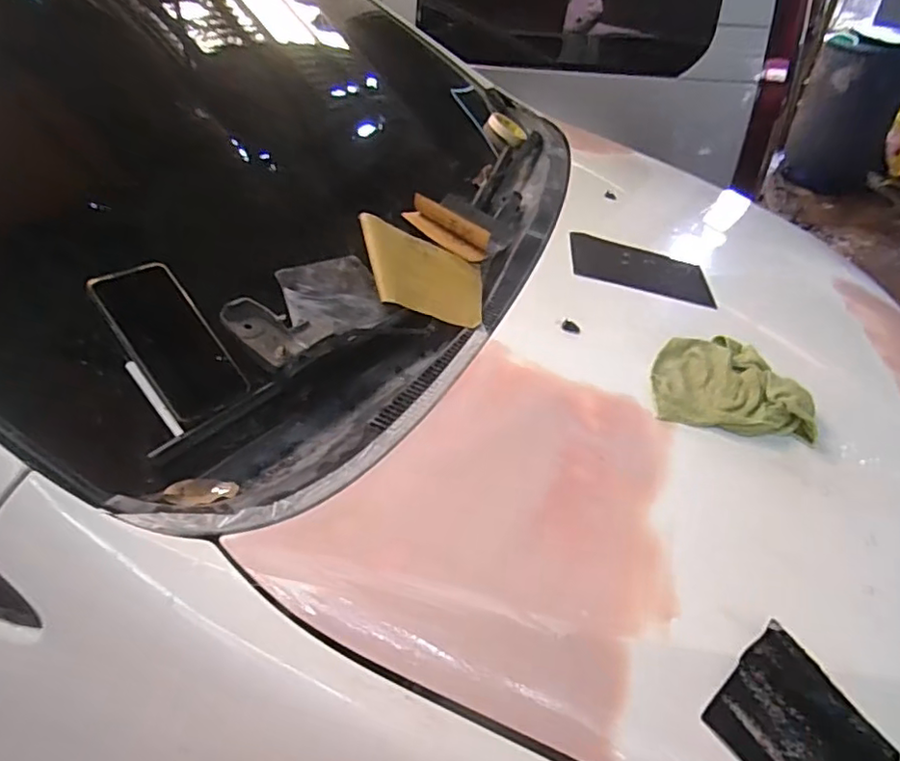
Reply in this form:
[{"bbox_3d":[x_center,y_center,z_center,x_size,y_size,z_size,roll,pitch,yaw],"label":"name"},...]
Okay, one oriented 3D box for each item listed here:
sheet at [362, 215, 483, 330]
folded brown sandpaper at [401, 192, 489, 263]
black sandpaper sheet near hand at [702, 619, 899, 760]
[{"bbox_3d":[-0.039,-0.143,0.799,0.172,0.012,0.138,16,50,-12],"label":"sheet"},{"bbox_3d":[-0.006,-0.220,0.896,0.140,0.058,0.030,29,47,30],"label":"folded brown sandpaper"},{"bbox_3d":[0.287,0.286,0.486,0.113,0.008,0.138,-35,74,-31],"label":"black sandpaper sheet near hand"}]

